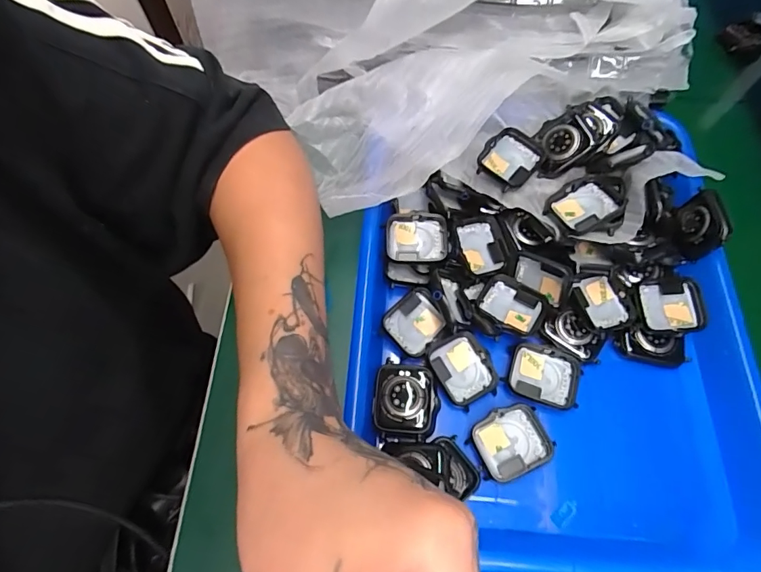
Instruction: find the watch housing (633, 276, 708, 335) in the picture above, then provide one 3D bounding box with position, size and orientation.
[{"bbox_3d":[0.193,0.013,0.299,0.044,0.011,0.037,-3,65,-1],"label":"watch housing"}]

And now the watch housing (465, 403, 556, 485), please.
[{"bbox_3d":[0.080,0.097,0.276,0.044,0.009,0.038,-22,67,-9],"label":"watch housing"}]

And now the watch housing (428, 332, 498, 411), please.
[{"bbox_3d":[0.054,0.054,0.293,0.036,0.009,0.043,-23,67,-10],"label":"watch housing"}]

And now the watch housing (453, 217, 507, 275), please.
[{"bbox_3d":[0.071,-0.028,0.319,0.035,0.013,0.040,-11,81,-13],"label":"watch housing"}]

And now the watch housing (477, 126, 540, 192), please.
[{"bbox_3d":[0.092,-0.090,0.321,0.036,0.016,0.046,36,70,16],"label":"watch housing"}]

